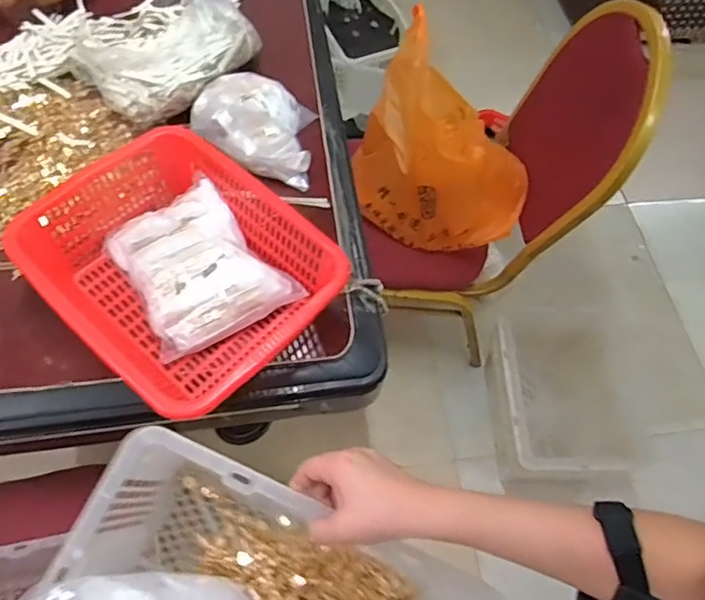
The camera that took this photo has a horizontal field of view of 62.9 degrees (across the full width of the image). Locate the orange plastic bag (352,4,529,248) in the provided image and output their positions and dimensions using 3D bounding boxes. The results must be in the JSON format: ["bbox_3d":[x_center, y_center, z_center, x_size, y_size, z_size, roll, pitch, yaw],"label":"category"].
[{"bbox_3d":[0.179,-0.297,1.229,0.396,0.361,0.205,32,63,14],"label":"orange plastic bag"}]

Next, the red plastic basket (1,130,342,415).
[{"bbox_3d":[-0.242,-0.042,0.807,0.406,0.125,0.304,40,66,18],"label":"red plastic basket"}]

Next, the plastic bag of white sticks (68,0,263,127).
[{"bbox_3d":[-0.342,-0.473,1.030,0.280,0.154,0.287,34,64,15],"label":"plastic bag of white sticks"}]

